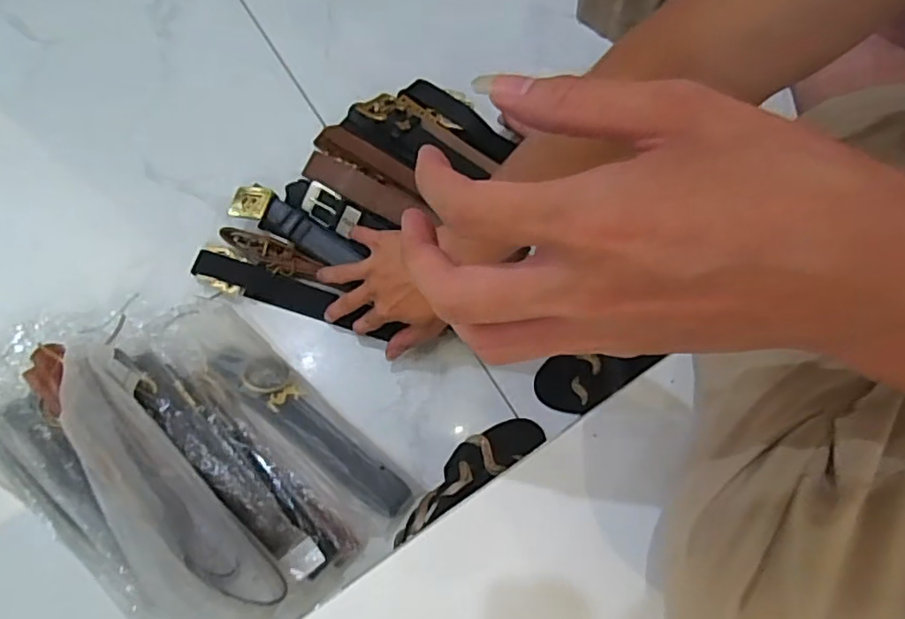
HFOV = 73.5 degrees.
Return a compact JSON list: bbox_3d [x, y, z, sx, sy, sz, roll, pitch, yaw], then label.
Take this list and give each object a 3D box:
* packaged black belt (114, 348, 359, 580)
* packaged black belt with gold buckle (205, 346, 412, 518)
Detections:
[{"bbox_3d":[-0.210,0.136,0.559,0.271,0.095,0.046,42,73,7],"label":"packaged black belt"},{"bbox_3d":[-0.142,0.118,0.621,0.241,0.037,0.052,40,73,6],"label":"packaged black belt with gold buckle"}]

